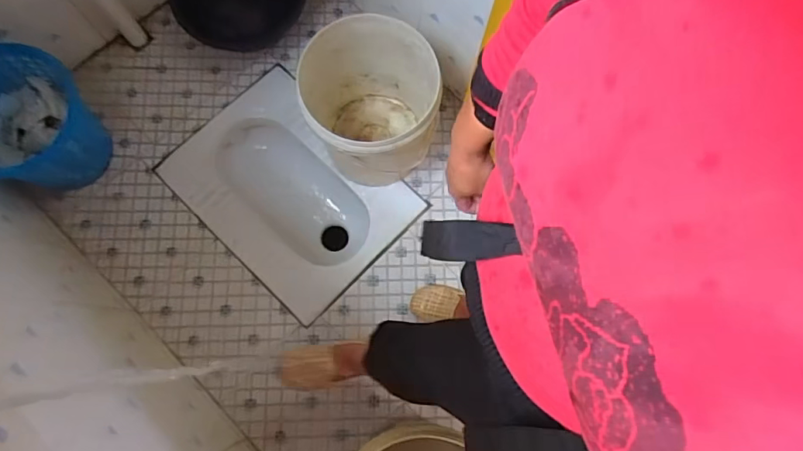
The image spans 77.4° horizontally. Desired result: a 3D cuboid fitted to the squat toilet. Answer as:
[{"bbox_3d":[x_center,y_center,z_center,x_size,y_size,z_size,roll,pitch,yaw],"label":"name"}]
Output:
[{"bbox_3d":[-0.271,-0.076,1.282,0.536,0.168,0.402,44,78,9],"label":"squat toilet"}]

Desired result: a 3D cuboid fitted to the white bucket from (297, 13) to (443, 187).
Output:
[{"bbox_3d":[-0.061,-0.264,1.175,0.300,0.347,0.291,0,76,-2],"label":"white bucket"}]

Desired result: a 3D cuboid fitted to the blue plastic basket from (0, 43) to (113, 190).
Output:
[{"bbox_3d":[-0.816,-0.197,1.084,0.282,0.264,0.227,-30,79,-9],"label":"blue plastic basket"}]

